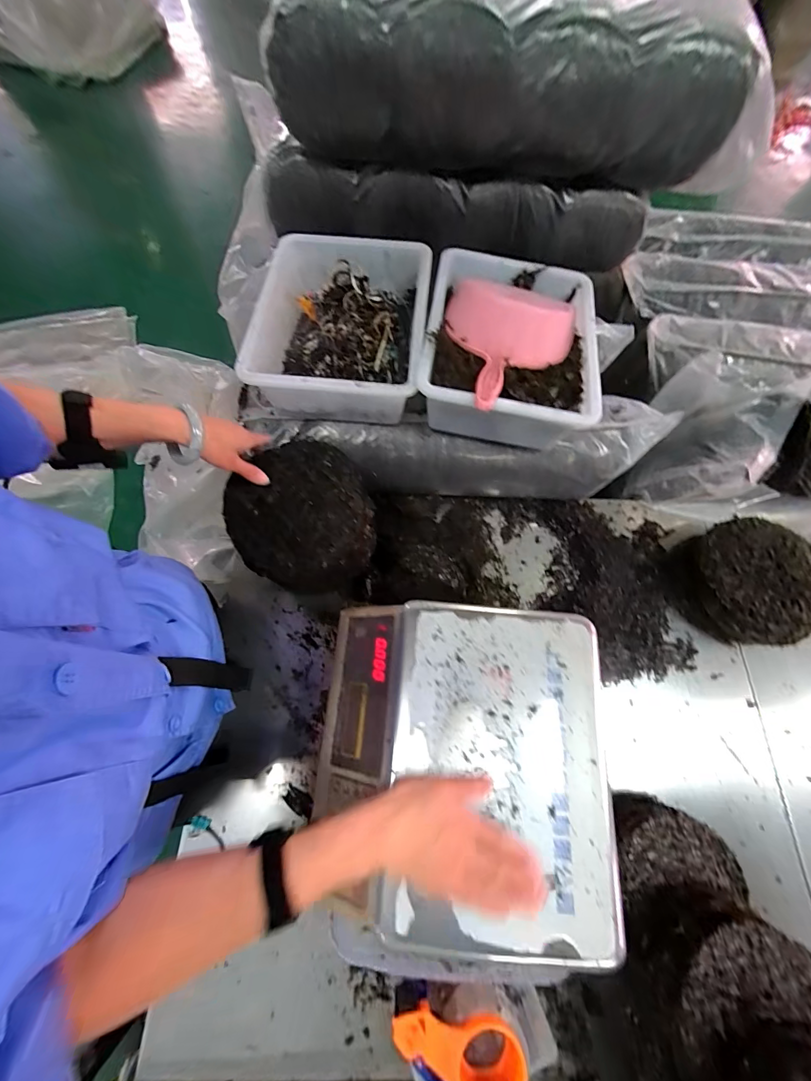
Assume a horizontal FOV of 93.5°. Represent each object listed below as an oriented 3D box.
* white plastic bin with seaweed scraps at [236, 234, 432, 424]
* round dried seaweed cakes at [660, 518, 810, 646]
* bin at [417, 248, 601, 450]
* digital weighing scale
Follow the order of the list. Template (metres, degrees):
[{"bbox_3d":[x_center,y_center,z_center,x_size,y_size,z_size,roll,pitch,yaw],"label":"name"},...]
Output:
[{"bbox_3d":[-0.107,-0.371,0.676,0.275,0.106,0.358,6,69,0],"label":"white plastic bin with seaweed scraps"},{"bbox_3d":[0.627,0.082,0.717,0.215,0.113,0.213,1,68,-2],"label":"round dried seaweed cakes"},{"bbox_3d":[0.177,-0.340,0.650,0.283,0.152,0.369,7,69,1],"label":"bin"},{"bbox_3d":[0.054,0.256,0.437,0.313,0.095,0.341,7,68,1],"label":"digital weighing scale"}]

